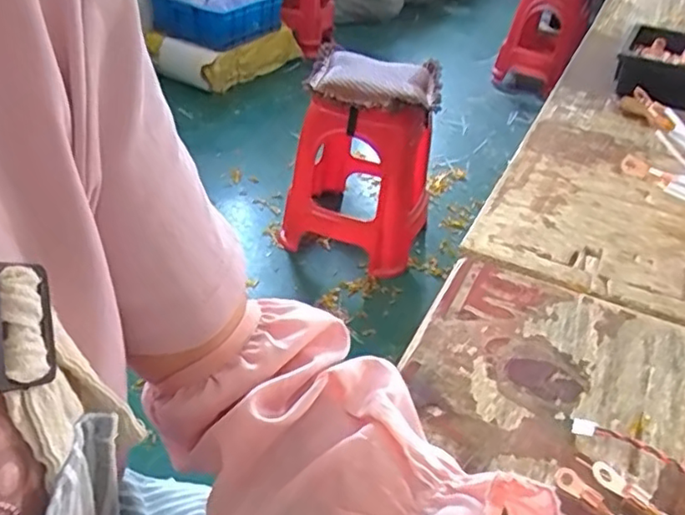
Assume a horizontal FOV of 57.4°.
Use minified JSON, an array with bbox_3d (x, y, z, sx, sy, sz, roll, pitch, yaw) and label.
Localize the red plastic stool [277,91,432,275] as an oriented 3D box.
[{"bbox_3d":[0.076,-0.280,1.807,0.357,0.465,0.417,11,36,6],"label":"red plastic stool"}]

